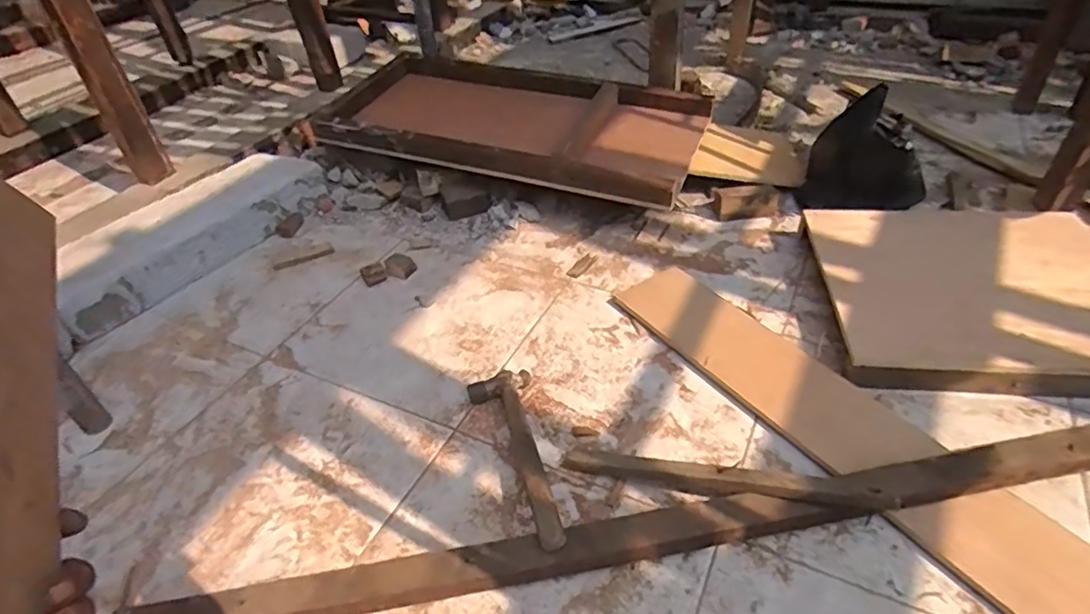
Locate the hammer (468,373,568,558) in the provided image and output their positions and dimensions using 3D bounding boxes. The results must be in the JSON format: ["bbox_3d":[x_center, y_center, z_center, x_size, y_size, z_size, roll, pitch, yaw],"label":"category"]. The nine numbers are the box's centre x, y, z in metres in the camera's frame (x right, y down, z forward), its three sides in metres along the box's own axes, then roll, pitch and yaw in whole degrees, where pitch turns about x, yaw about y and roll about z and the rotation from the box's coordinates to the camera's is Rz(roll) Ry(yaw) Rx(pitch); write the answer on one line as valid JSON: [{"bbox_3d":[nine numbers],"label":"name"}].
[{"bbox_3d":[-0.040,0.196,0.833,0.096,0.075,0.330,-12,42,-8],"label":"hammer"}]

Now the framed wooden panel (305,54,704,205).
[{"bbox_3d":[-0.071,-0.428,1.407,0.831,0.100,0.391,12,43,20],"label":"framed wooden panel"}]

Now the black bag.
[{"bbox_3d":[0.636,-0.293,1.208,0.226,0.210,0.144,19,45,26],"label":"black bag"}]

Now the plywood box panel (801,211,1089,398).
[{"bbox_3d":[0.731,-0.027,1.022,0.508,0.060,0.418,2,42,8],"label":"plywood box panel"}]

